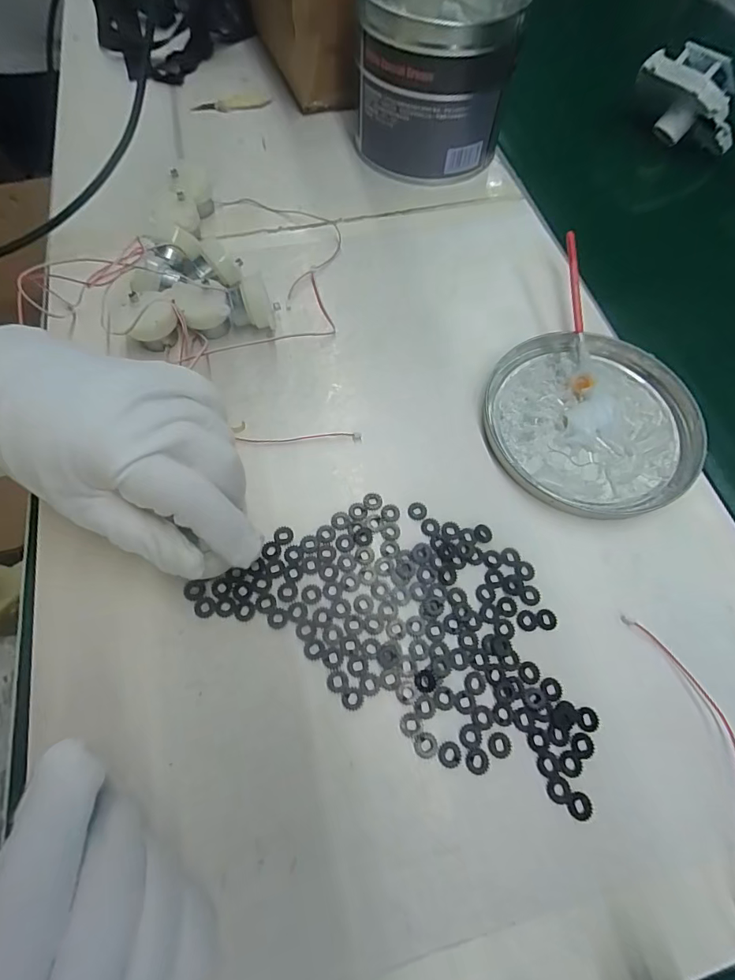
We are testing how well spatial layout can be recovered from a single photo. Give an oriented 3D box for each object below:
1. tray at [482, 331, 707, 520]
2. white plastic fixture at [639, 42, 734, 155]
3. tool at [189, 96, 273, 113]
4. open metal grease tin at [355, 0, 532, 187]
[{"bbox_3d":[0.141,-0.045,0.279,0.127,0.014,0.126,1,65,-3],"label":"tray"},{"bbox_3d":[0.295,-0.356,0.410,0.102,0.063,0.045,30,67,10],"label":"white plastic fixture"},{"bbox_3d":[-0.129,-0.365,0.420,0.075,0.008,0.014,-7,66,-7],"label":"tool"},{"bbox_3d":[0.054,-0.342,0.365,0.122,0.101,0.129,10,65,1],"label":"open metal grease tin"}]

